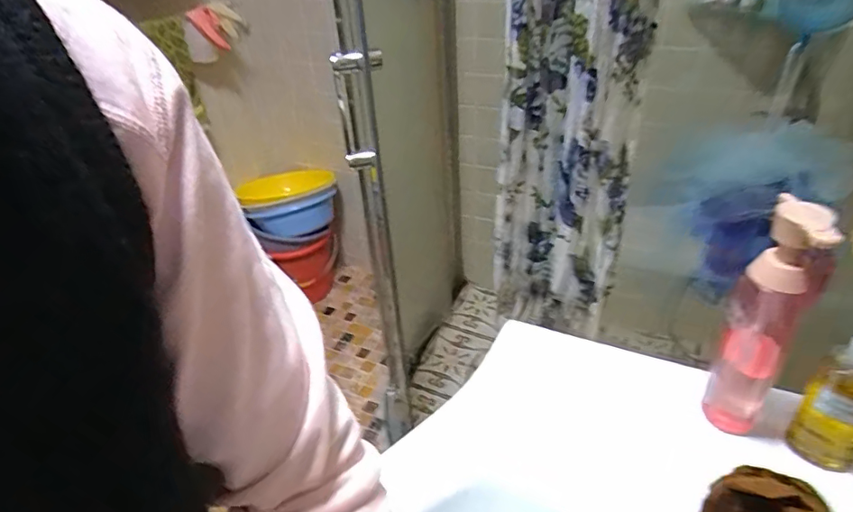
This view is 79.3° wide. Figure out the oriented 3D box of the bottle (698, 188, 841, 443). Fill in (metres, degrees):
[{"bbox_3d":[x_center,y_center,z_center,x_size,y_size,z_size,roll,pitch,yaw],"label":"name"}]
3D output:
[{"bbox_3d":[0.306,0.064,0.471,0.057,0.233,0.054,20,42,31],"label":"bottle"}]

